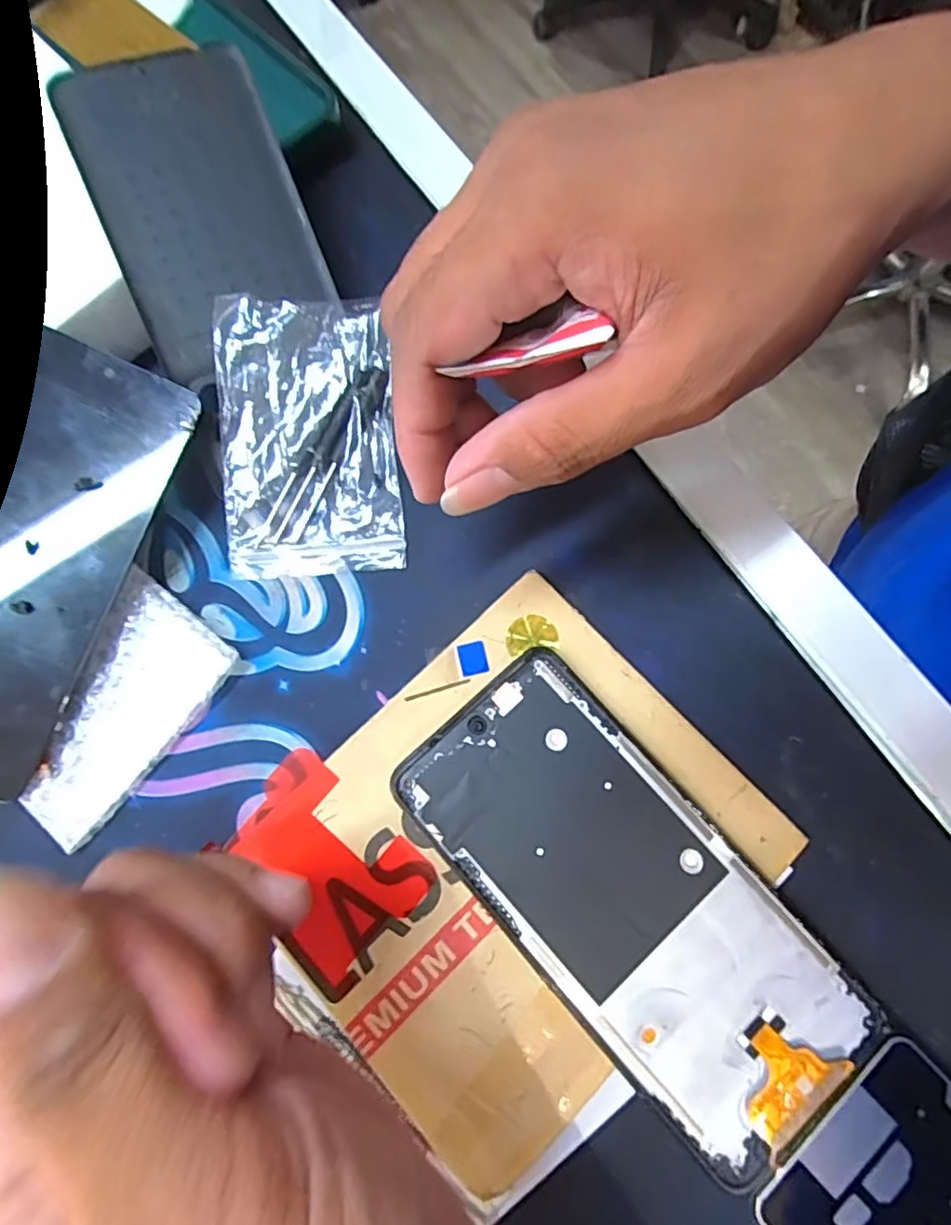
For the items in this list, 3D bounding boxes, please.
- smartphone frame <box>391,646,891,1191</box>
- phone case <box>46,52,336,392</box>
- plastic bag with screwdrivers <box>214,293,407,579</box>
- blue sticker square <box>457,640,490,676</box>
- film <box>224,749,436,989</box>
[{"bbox_3d":[0.051,0.092,0.204,0.078,0.009,0.162,-41,80,-8],"label":"smartphone frame"},{"bbox_3d":[-0.104,-0.154,0.231,0.072,0.004,0.112,-22,96,-9],"label":"phone case"},{"bbox_3d":[-0.065,-0.069,0.237,0.067,0.013,0.105,-4,95,-5],"label":"plastic bag with screwdrivers"},{"bbox_3d":[-0.001,0.017,0.224,0.010,0.004,0.012,-14,78,-2],"label":"blue sticker square"},{"bbox_3d":[-0.055,0.089,0.214,0.068,0.006,0.050,39,81,8],"label":"film"}]

